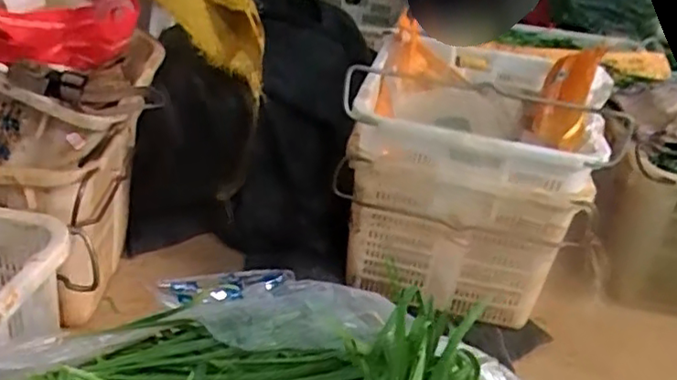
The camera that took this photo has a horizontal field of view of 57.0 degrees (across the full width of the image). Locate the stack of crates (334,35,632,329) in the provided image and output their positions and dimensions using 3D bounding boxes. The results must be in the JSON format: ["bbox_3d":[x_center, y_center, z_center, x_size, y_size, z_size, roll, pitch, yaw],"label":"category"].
[{"bbox_3d":[0.318,-0.097,1.479,0.476,0.417,0.726,11,29,10],"label":"stack of crates"}]

